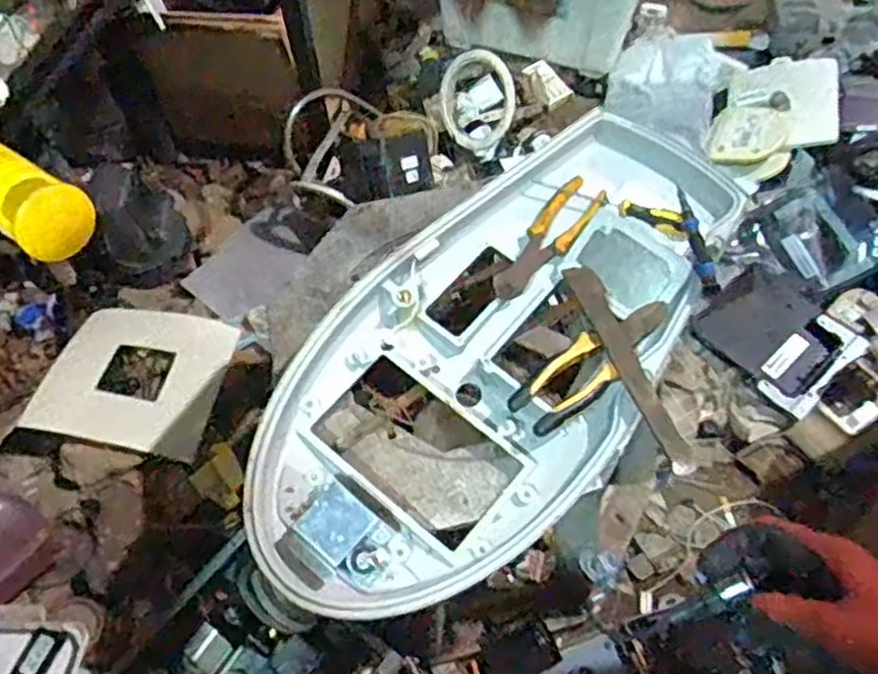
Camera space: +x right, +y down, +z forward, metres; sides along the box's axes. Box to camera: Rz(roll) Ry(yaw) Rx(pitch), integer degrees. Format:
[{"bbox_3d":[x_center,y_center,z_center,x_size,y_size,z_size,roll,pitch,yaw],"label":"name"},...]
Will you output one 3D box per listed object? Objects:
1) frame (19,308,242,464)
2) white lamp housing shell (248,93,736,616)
[{"bbox_3d":[-0.466,0.058,1.137,0.256,0.050,0.237,7,57,7],"label":"frame"},{"bbox_3d":[0.079,0.011,0.724,0.295,0.073,0.606,38,65,24],"label":"white lamp housing shell"}]

